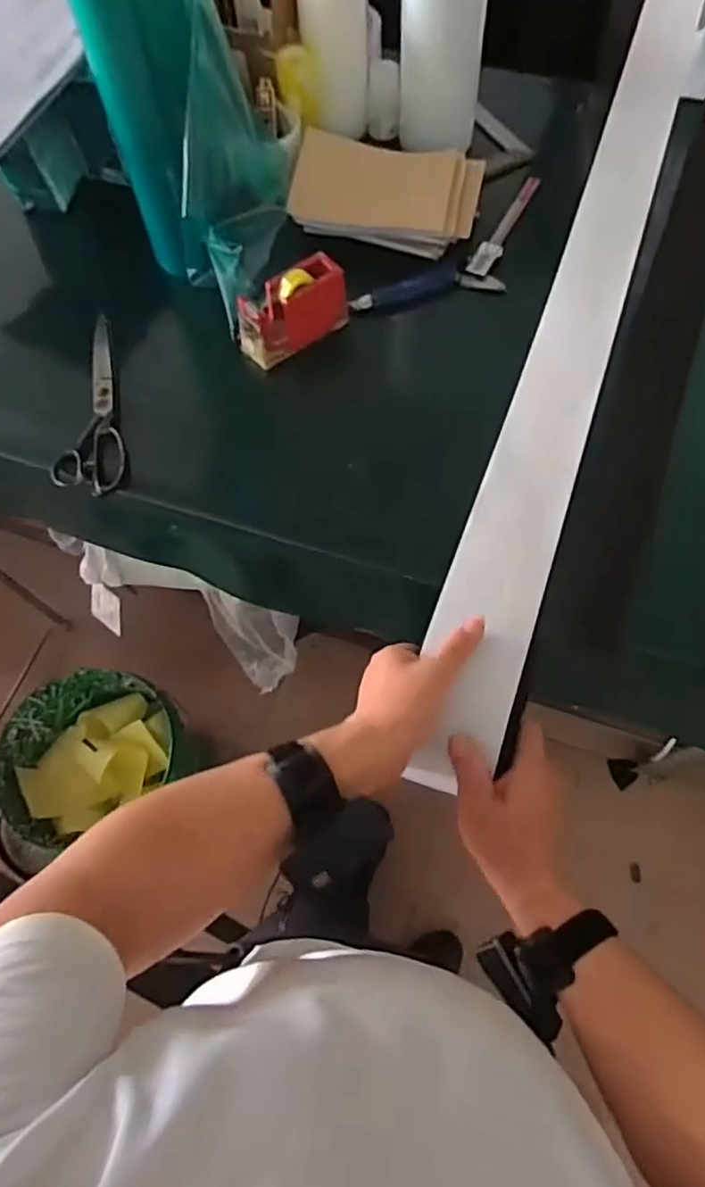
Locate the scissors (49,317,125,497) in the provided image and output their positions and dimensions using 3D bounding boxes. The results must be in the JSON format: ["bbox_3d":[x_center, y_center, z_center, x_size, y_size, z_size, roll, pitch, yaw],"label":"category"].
[{"bbox_3d":[-0.327,-0.238,0.831,0.085,0.023,0.280,-9,67,-1],"label":"scissors"}]

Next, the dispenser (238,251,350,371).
[{"bbox_3d":[-0.076,-0.348,0.837,0.139,0.074,0.058,-31,69,-10],"label":"dispenser"}]

